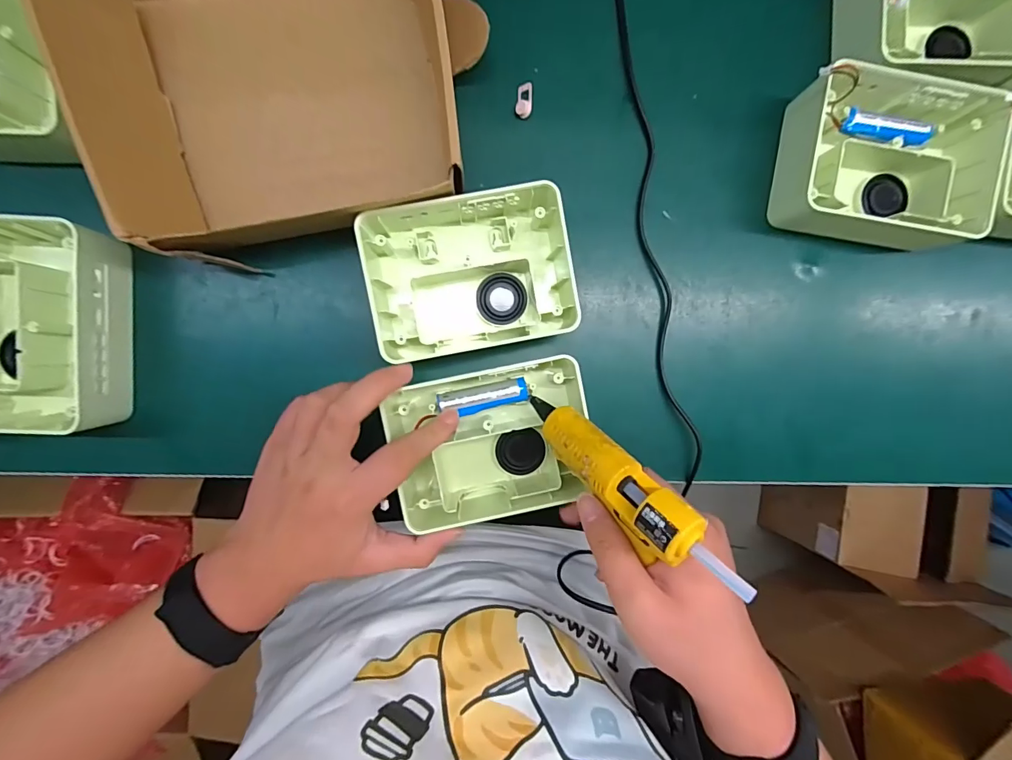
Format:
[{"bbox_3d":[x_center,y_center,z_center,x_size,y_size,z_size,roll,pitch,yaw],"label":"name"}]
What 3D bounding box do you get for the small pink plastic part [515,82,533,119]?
[{"bbox_3d":[0.015,-0.214,0.336,0.013,0.006,0.023,9,90,-3],"label":"small pink plastic part"}]

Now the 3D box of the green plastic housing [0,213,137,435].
[{"bbox_3d":[-0.334,-0.037,0.310,0.103,0.053,0.142,3,91,-3],"label":"green plastic housing"}]

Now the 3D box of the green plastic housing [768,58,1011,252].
[{"bbox_3d":[0.286,-0.165,0.335,0.146,0.052,0.111,4,91,-3],"label":"green plastic housing"}]

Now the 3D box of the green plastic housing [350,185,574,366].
[{"bbox_3d":[-0.023,-0.078,0.322,0.151,0.045,0.111,-13,91,-3],"label":"green plastic housing"}]

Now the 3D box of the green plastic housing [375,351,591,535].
[{"bbox_3d":[-0.007,0.048,0.334,0.148,0.050,0.112,-9,91,-3],"label":"green plastic housing"}]

